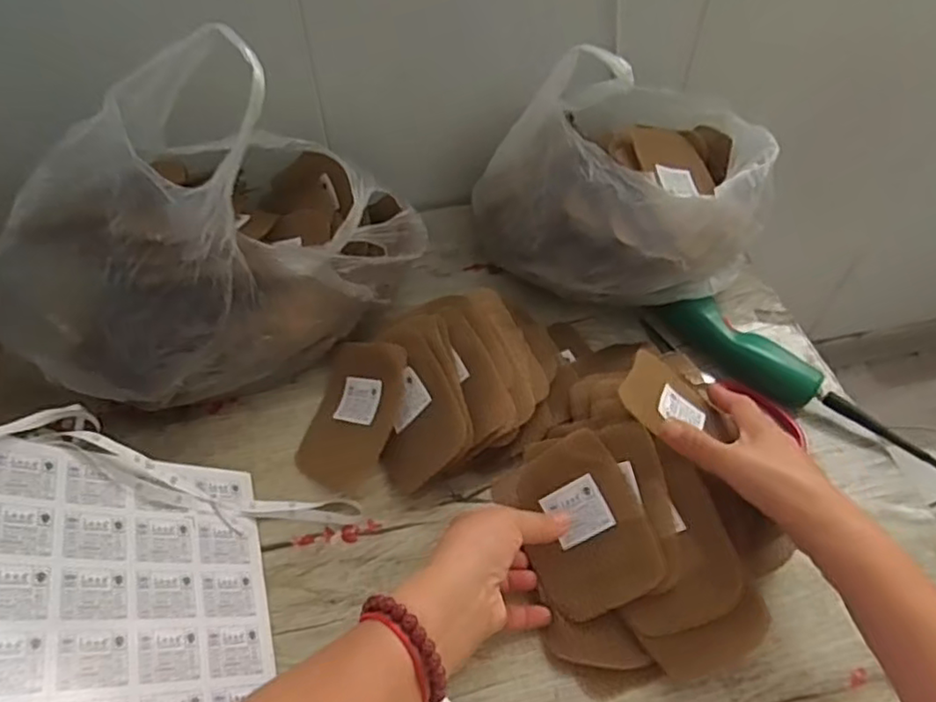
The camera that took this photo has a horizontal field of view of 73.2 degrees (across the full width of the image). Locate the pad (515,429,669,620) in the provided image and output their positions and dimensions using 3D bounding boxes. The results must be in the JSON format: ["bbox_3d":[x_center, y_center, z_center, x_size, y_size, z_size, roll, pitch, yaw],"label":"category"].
[{"bbox_3d":[0.083,0.128,0.463,0.090,0.009,0.118,-34,66,16],"label":"pad"}]

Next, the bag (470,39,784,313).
[{"bbox_3d":[0.162,-0.184,0.603,0.234,0.181,0.232,18,53,15],"label":"bag"}]

